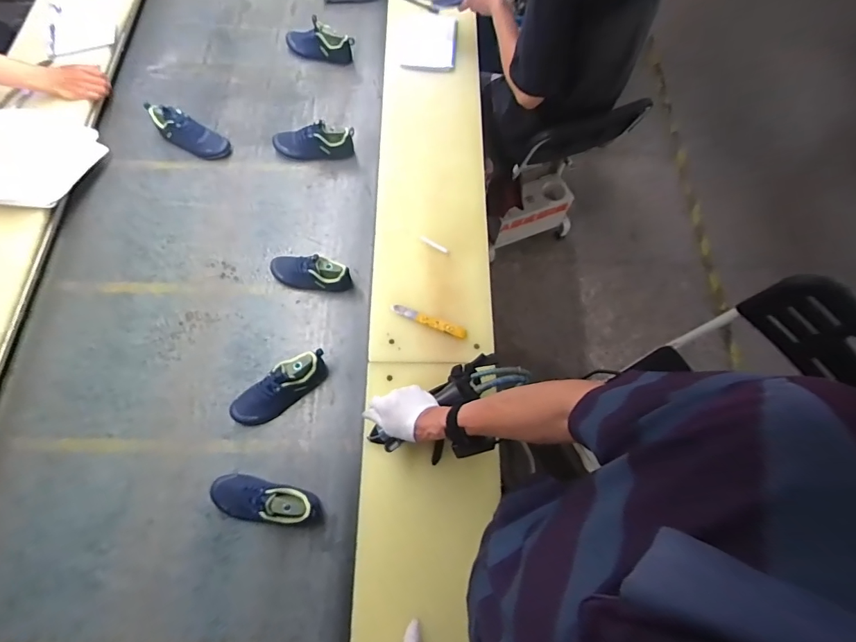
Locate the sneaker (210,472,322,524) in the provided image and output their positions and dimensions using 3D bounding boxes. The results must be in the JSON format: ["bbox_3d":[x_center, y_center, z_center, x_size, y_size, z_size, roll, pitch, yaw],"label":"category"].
[{"bbox_3d":[-0.313,0.341,0.777,0.214,0.076,0.077,11,69,3],"label":"sneaker"}]

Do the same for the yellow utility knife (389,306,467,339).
[{"bbox_3d":[0.001,0.000,0.882,0.168,0.018,0.024,20,70,6],"label":"yellow utility knife"}]

